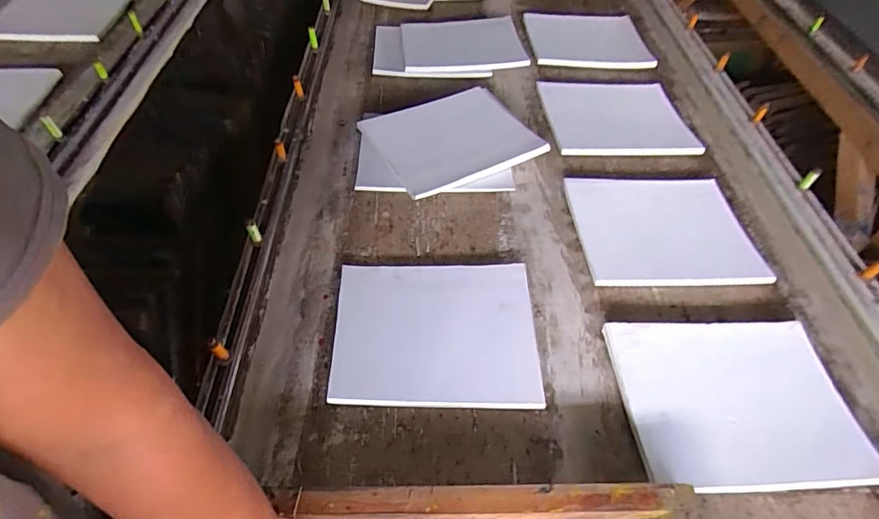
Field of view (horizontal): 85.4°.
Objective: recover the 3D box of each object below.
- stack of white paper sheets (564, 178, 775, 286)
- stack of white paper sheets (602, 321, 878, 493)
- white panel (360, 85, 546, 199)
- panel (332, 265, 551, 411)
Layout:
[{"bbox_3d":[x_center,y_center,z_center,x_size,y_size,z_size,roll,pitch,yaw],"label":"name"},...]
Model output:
[{"bbox_3d":[0.365,-0.056,0.786,0.278,0.018,0.221,-1,52,-3],"label":"stack of white paper sheets"},{"bbox_3d":[0.361,0.170,0.592,0.258,0.025,0.209,-1,52,-3],"label":"stack of white paper sheets"},{"bbox_3d":[0.022,-0.229,0.889,0.276,0.021,0.214,-24,61,-14],"label":"white panel"},{"bbox_3d":[-0.006,0.096,0.655,0.269,0.014,0.213,0,52,-2],"label":"panel"}]

